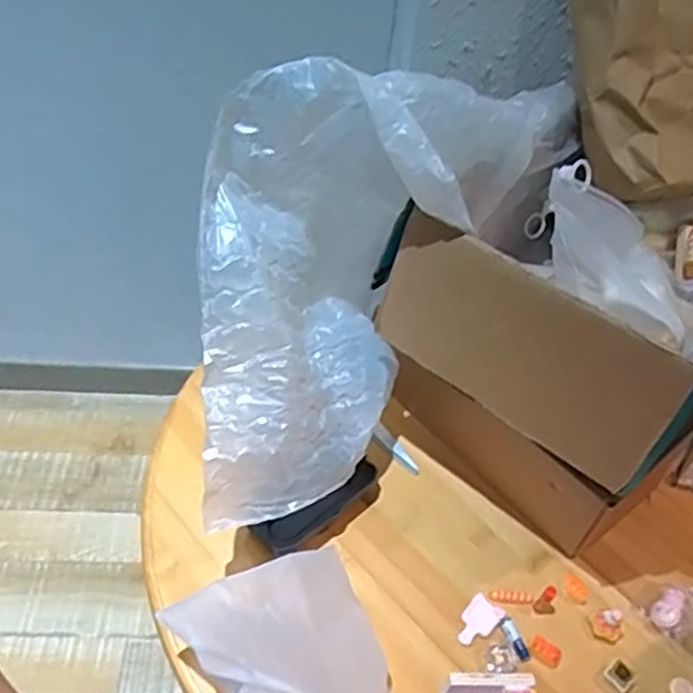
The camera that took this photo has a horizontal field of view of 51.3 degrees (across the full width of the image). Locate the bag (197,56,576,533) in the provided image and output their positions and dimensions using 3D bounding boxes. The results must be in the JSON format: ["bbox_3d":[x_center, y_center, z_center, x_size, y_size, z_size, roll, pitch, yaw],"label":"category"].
[{"bbox_3d":[0.008,-0.081,0.554,0.161,0.247,0.385,33,50,22],"label":"bag"}]

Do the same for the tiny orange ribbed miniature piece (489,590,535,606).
[{"bbox_3d":[0.126,0.192,0.552,0.033,0.008,0.009,7,46,-1],"label":"tiny orange ribbed miniature piece"}]

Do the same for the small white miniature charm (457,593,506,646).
[{"bbox_3d":[0.097,0.204,0.536,0.024,0.009,0.038,37,52,25],"label":"small white miniature charm"}]

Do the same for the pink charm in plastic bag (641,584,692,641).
[{"bbox_3d":[0.255,0.202,0.552,0.053,0.014,0.036,-25,54,-28],"label":"pink charm in plastic bag"}]

